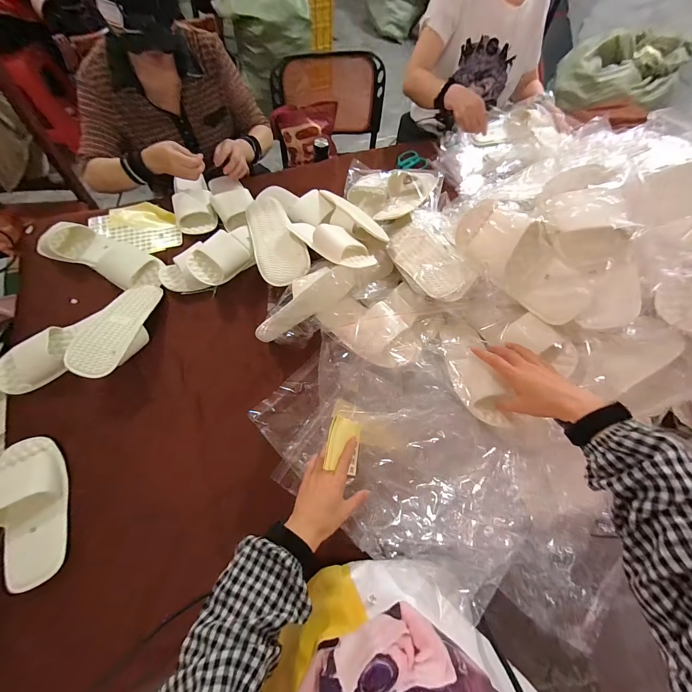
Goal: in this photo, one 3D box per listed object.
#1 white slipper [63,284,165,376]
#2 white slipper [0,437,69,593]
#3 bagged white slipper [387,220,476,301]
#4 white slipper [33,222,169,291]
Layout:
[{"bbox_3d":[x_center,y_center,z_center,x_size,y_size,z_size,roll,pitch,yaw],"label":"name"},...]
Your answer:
[{"bbox_3d":[-0.457,-0.039,0.615,0.103,0.046,0.233,5,51,1],"label":"white slipper"},{"bbox_3d":[-0.516,0.259,0.492,0.098,0.053,0.235,-27,68,-13],"label":"white slipper"},{"bbox_3d":[0.166,-0.183,0.629,0.110,0.055,0.245,-20,54,-10],"label":"bagged white slipper"},{"bbox_3d":[-0.568,-0.213,0.710,0.303,0.055,0.107,20,66,8],"label":"white slipper"}]

